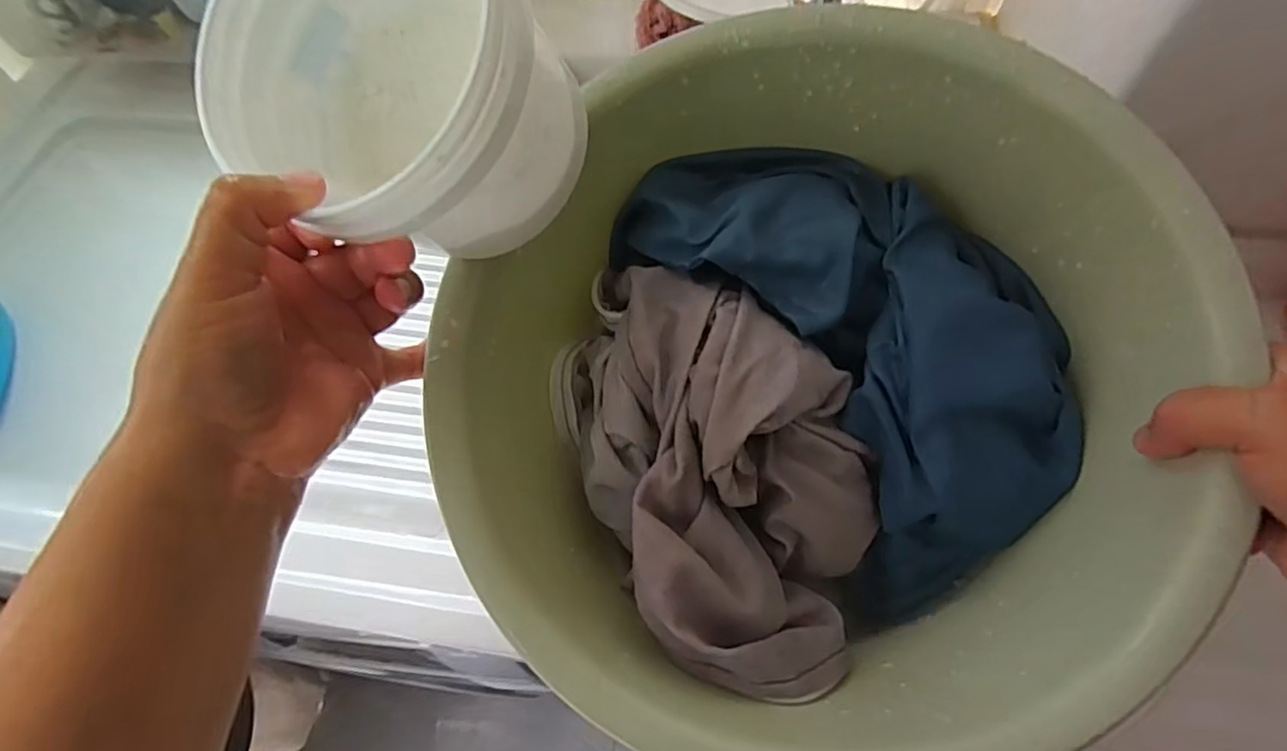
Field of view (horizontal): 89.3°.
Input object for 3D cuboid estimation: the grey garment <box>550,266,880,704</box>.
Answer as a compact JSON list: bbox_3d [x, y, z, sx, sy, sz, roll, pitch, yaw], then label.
[{"bbox_3d":[0.040,0.037,0.332,0.140,0.081,0.235,-22,69,-9],"label":"grey garment"}]

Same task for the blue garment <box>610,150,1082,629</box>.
[{"bbox_3d":[0.122,-0.024,0.366,0.162,0.102,0.272,-30,70,-12],"label":"blue garment"}]

